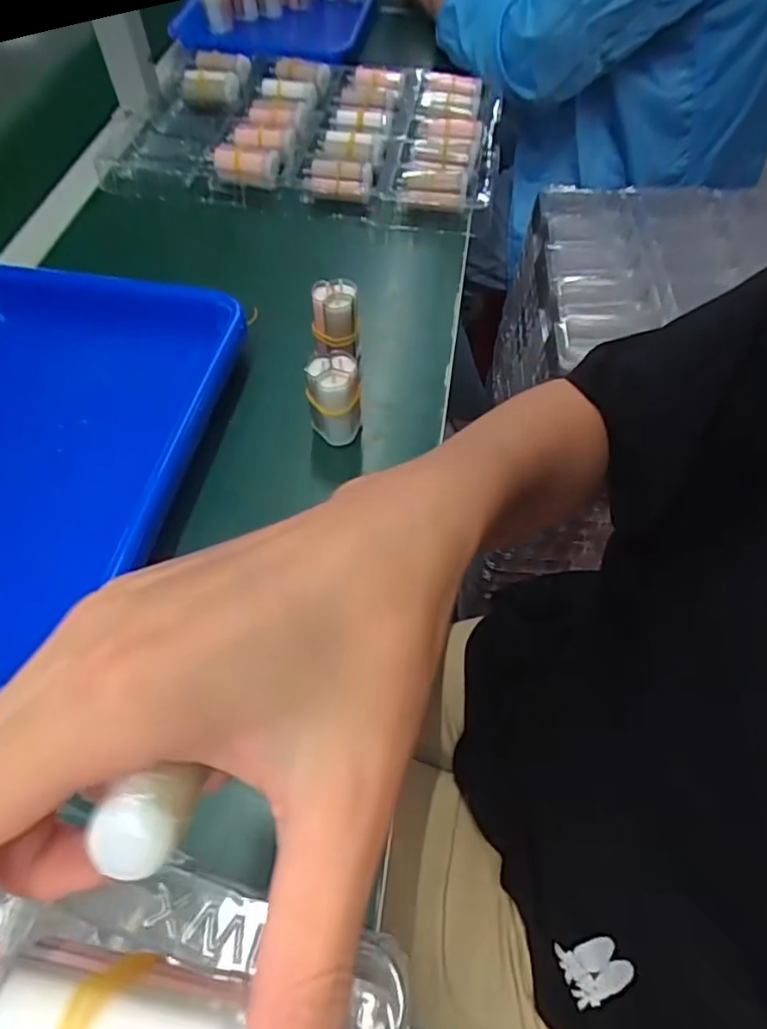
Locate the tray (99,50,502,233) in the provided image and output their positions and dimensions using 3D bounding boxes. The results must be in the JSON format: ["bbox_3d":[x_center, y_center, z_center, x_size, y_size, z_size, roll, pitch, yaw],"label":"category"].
[{"bbox_3d":[-0.076,-0.438,0.653,0.401,0.042,0.283,10,58,7],"label":"tray"}]

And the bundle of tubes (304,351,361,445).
[{"bbox_3d":[-0.036,-0.081,0.421,0.036,0.075,0.029,-6,58,-4],"label":"bundle of tubes"}]

